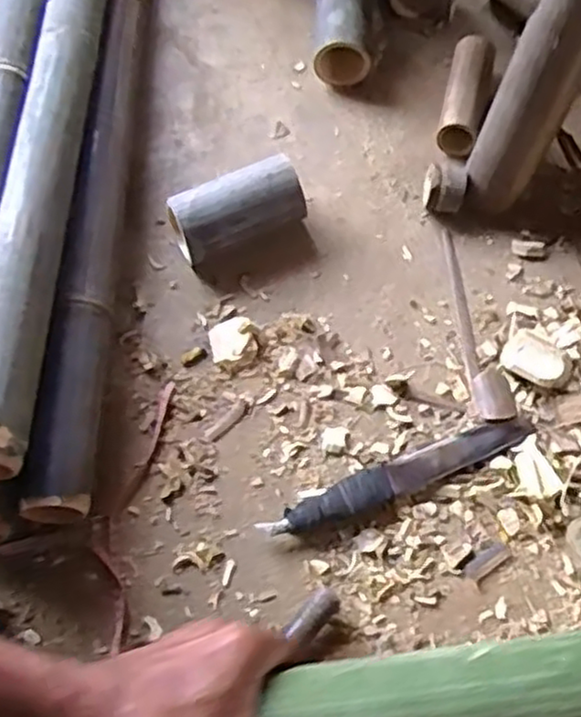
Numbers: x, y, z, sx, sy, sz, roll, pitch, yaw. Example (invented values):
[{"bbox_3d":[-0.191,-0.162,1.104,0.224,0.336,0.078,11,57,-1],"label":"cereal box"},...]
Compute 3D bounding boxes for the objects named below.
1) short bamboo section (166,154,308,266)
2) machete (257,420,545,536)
[{"bbox_3d":[-0.058,-0.161,0.810,0.144,0.074,0.072,-22,66,-9],"label":"short bamboo section"},{"bbox_3d":[0.107,0.115,0.703,0.281,0.021,0.036,-21,66,-9],"label":"machete"}]

